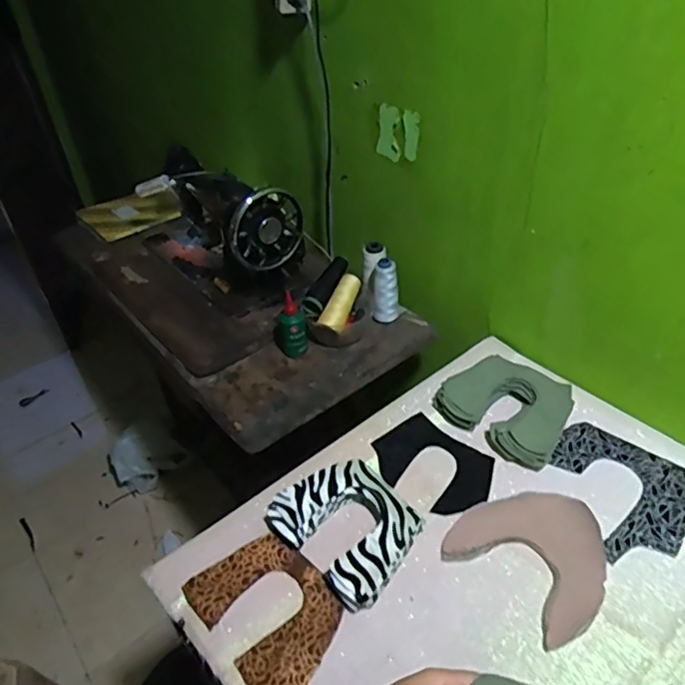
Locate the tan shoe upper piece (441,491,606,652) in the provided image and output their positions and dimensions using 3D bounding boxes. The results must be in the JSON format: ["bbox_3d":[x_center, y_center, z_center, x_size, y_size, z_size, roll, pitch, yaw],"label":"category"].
[{"bbox_3d":[0.223,0.232,0.648,0.161,0.008,0.162,-34,49,-27],"label":"tan shoe upper piece"}]

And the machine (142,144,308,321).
[{"bbox_3d":[-0.248,-0.239,1.081,0.173,0.187,0.399,-32,45,-27],"label":"machine"}]

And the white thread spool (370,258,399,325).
[{"bbox_3d":[0.072,-0.082,0.970,0.047,0.112,0.045,-4,40,4],"label":"white thread spool"}]

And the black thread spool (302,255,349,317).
[{"bbox_3d":[-0.030,-0.095,0.960,0.032,0.030,0.125,18,62,28],"label":"black thread spool"}]

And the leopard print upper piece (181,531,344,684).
[{"bbox_3d":[-0.074,0.289,0.616,0.123,0.010,0.165,-31,48,-30],"label":"leopard print upper piece"}]

